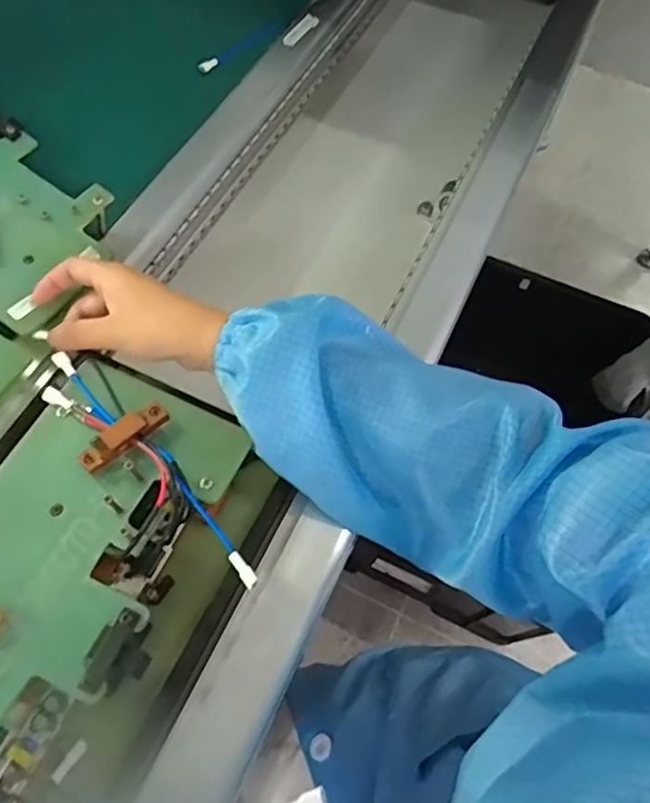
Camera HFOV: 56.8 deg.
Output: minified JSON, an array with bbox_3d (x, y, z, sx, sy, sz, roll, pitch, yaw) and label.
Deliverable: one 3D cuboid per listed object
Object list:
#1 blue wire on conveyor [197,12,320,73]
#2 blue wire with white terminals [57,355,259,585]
[{"bbox_3d":[-0.069,-0.386,0.647,0.155,0.017,0.023,-34,69,-19],"label":"blue wire on conveyor"},{"bbox_3d":[-0.108,0.032,0.373,0.015,0.022,0.212,-39,71,-21],"label":"blue wire with white terminals"}]

